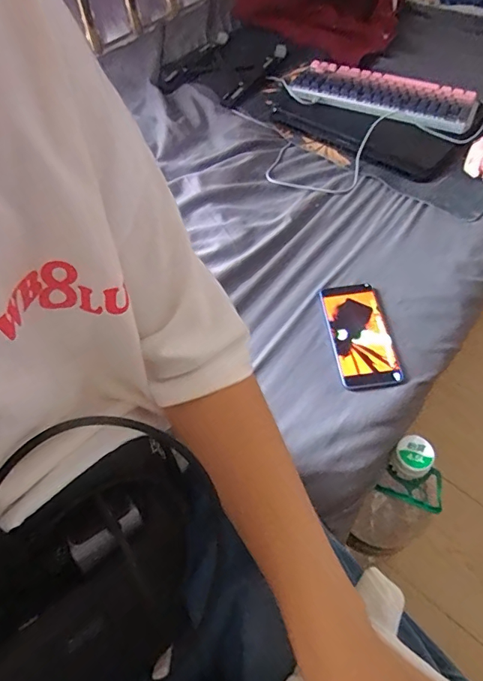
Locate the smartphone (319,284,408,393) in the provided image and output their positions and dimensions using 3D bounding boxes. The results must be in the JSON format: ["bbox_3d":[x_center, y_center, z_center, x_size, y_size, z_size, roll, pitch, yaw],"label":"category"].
[{"bbox_3d":[0.168,-0.009,0.632,0.087,0.017,0.170,-7,56,-2],"label":"smartphone"}]

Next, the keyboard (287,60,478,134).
[{"bbox_3d":[0.281,-0.493,0.924,0.369,0.042,0.143,24,61,17],"label":"keyboard"}]

